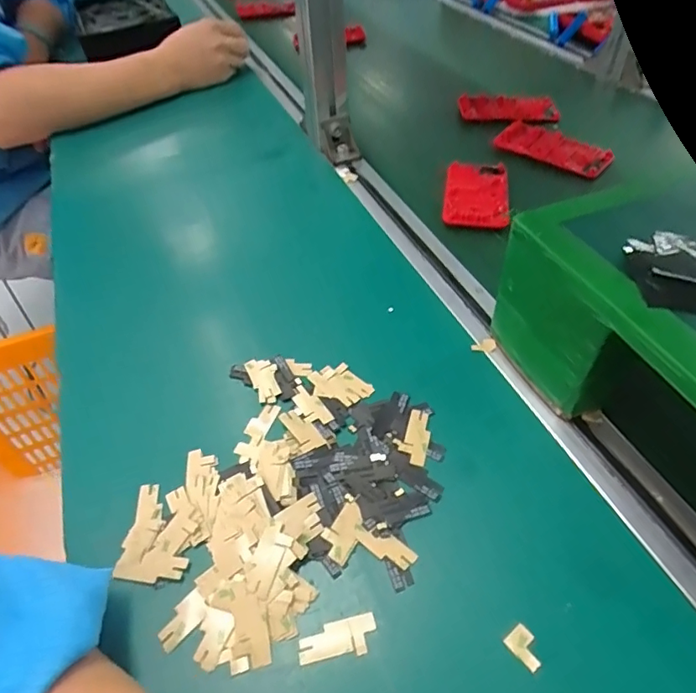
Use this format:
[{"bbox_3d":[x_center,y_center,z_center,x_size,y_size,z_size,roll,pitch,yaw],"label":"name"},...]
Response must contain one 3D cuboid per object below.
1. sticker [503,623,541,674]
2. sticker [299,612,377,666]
[{"bbox_3d":[0.088,0.149,0.253,0.013,0.004,0.019,-29,52,-22],"label":"sticker"},{"bbox_3d":[-0.005,0.150,0.261,0.040,0.004,0.017,-10,54,-8],"label":"sticker"}]

